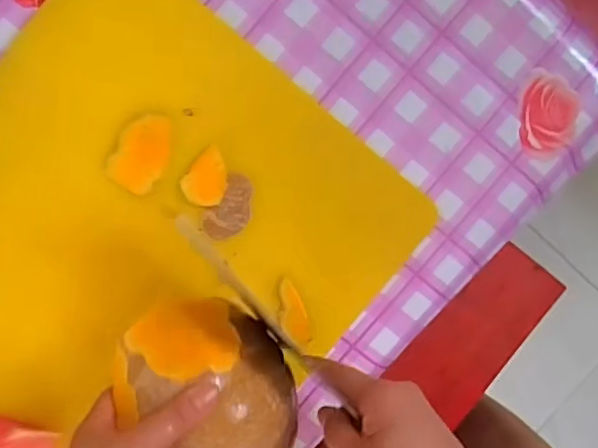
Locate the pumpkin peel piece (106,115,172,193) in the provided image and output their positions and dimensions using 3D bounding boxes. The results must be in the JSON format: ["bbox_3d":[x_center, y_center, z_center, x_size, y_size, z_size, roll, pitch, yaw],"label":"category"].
[{"bbox_3d":[-0.119,-0.054,0.440,0.038,0.010,0.059,27,93,-7],"label":"pumpkin peel piece"}]

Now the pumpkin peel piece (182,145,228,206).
[{"bbox_3d":[-0.069,-0.034,0.442,0.032,0.004,0.042,37,92,-8],"label":"pumpkin peel piece"}]

